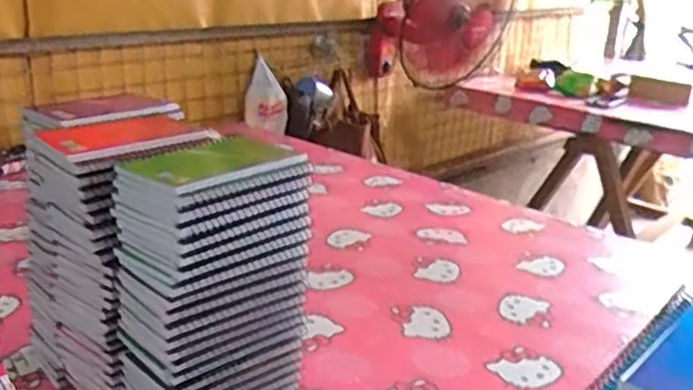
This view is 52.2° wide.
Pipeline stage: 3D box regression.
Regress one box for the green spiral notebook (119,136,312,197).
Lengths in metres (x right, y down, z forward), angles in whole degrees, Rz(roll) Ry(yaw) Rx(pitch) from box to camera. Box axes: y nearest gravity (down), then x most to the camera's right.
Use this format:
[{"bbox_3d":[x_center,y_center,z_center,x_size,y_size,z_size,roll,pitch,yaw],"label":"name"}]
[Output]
[{"bbox_3d":[-0.107,-0.025,0.567,0.094,0.014,0.129,16,24,33],"label":"green spiral notebook"}]

